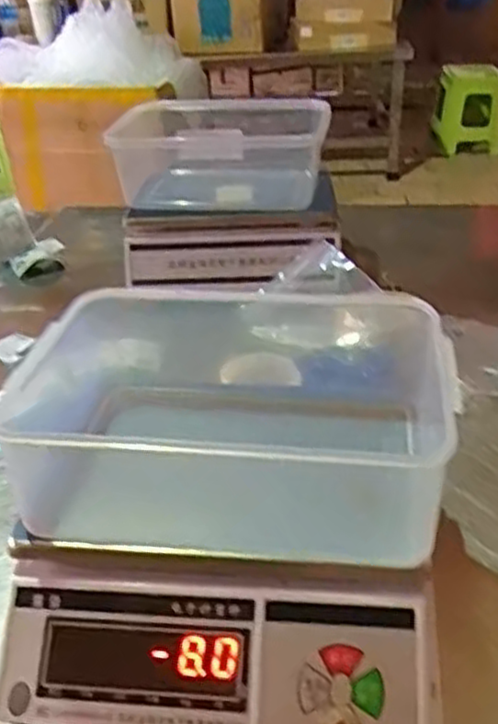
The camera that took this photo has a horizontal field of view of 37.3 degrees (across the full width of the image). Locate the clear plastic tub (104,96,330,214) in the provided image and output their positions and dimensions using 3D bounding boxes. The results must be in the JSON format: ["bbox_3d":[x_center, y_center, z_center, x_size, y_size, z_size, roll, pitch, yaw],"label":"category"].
[{"bbox_3d":[-0.041,-0.286,1.012,0.287,0.108,0.166,-6,33,-5],"label":"clear plastic tub"}]

